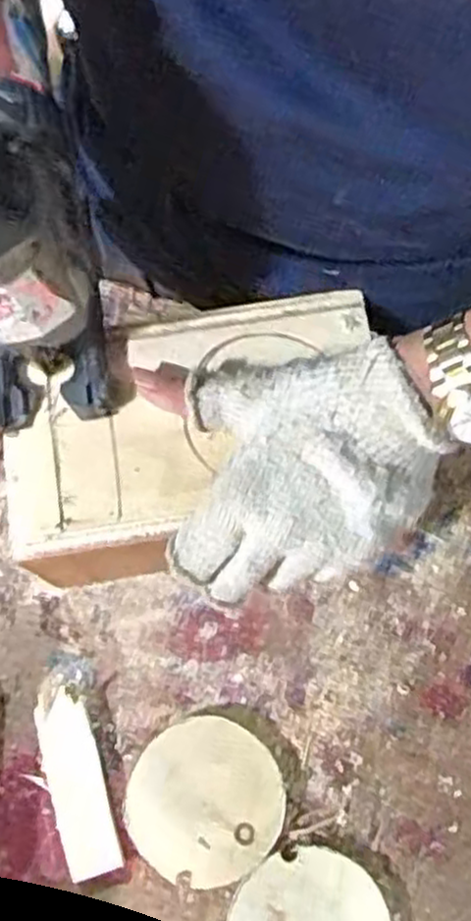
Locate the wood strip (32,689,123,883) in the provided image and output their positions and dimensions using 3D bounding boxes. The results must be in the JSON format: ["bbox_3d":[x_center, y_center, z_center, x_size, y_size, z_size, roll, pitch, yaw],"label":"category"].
[{"bbox_3d":[-0.086,0.170,0.408,0.029,0.010,0.093,-18,72,-4],"label":"wood strip"}]

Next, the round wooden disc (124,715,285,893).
[{"bbox_3d":[-0.016,0.181,0.406,0.079,0.010,0.078,-1,71,2],"label":"round wooden disc"}]

